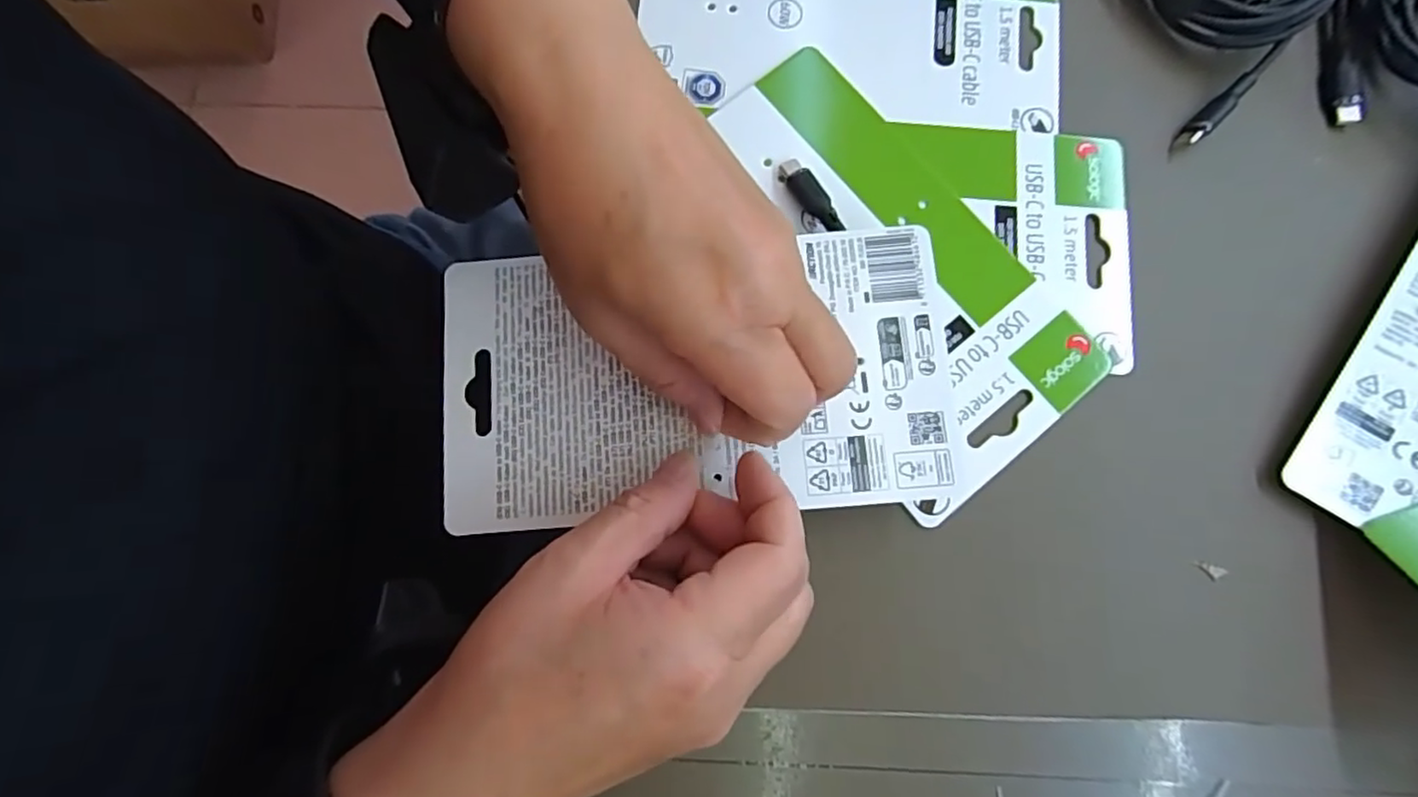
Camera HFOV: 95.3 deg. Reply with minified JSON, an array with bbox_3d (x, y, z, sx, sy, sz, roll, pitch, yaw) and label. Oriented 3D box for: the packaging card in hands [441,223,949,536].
[{"bbox_3d":[-0.006,-0.008,0.231,0.179,0.004,0.099,-6,79,1],"label":"packaging card in hands"}]

